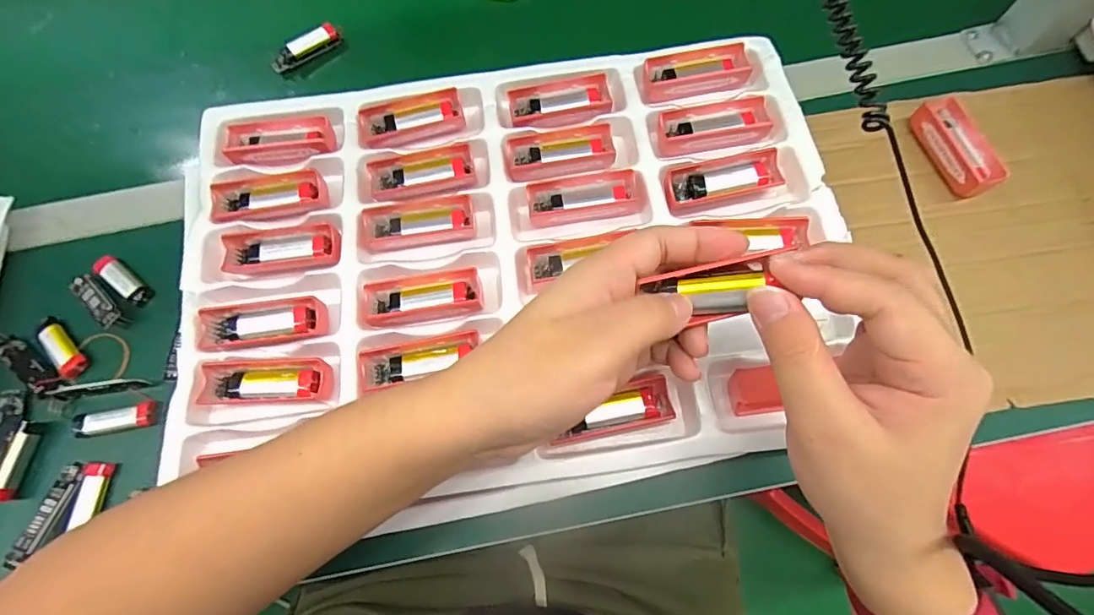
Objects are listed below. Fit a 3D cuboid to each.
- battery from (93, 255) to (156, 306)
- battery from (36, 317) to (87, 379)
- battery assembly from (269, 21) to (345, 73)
[{"bbox_3d":[-0.342,-0.023,0.411,0.056,0.011,0.017,33,76,13],"label":"battery"},{"bbox_3d":[-0.376,0.031,0.393,0.060,0.015,0.019,40,77,15],"label":"battery"},{"bbox_3d":[-0.229,-0.250,0.486,0.072,0.013,0.017,-31,72,-8],"label":"battery assembly"}]

